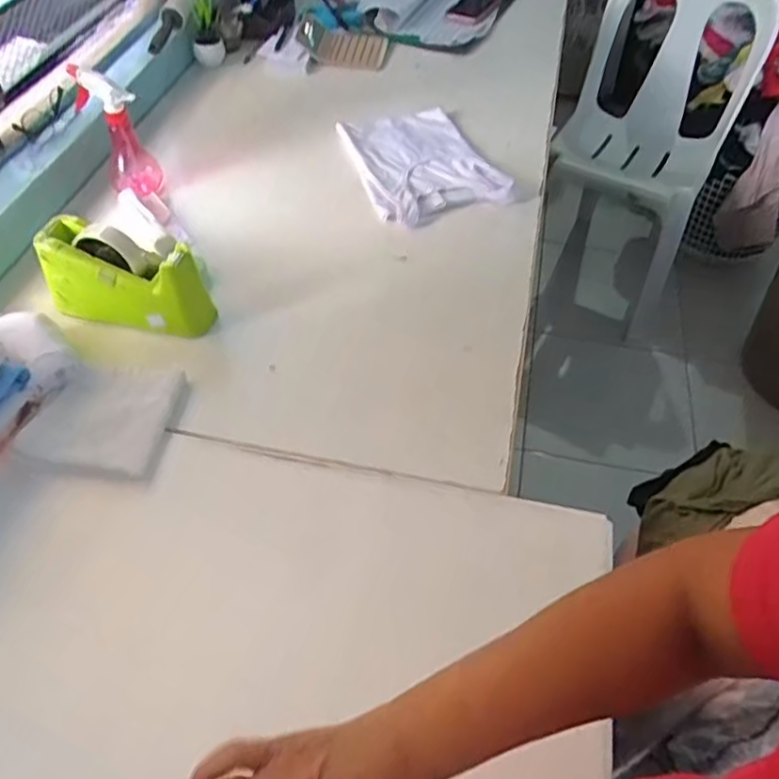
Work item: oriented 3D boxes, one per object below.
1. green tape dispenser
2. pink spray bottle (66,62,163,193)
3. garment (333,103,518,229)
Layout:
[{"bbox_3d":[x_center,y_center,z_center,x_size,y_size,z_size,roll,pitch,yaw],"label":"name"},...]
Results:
[{"bbox_3d":[-0.319,-0.135,0.812,0.196,0.110,0.070,17,52,13],"label":"green tape dispenser"},{"bbox_3d":[-0.394,-0.375,0.987,0.083,0.166,0.072,-18,53,-16],"label":"pink spray bottle"},{"bbox_3d":[0.045,-0.369,1.061,0.188,0.020,0.301,-14,52,-13],"label":"garment"}]

